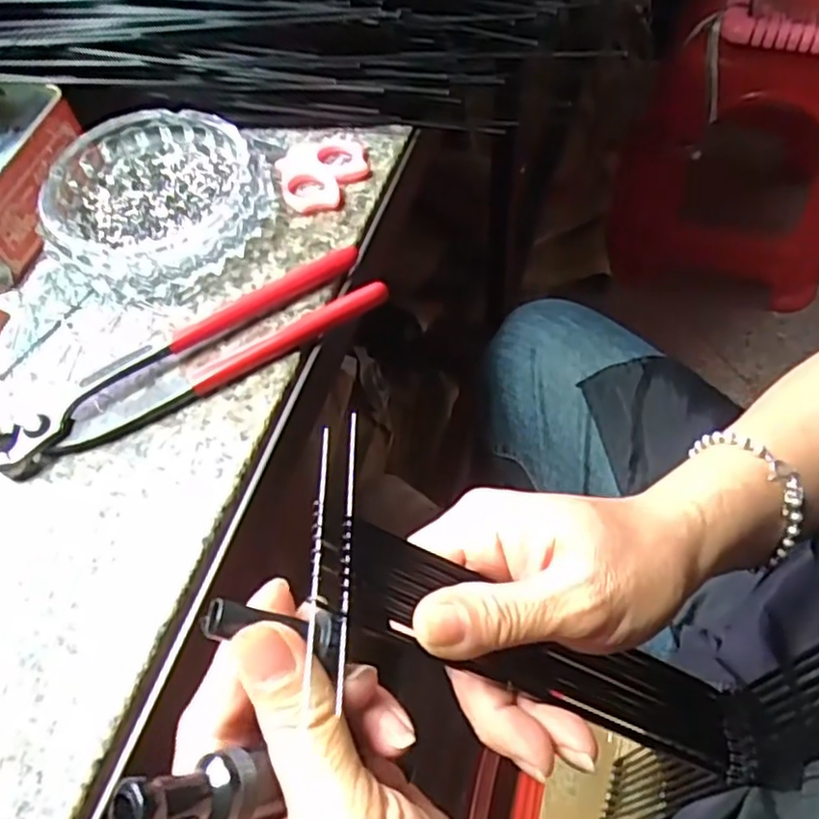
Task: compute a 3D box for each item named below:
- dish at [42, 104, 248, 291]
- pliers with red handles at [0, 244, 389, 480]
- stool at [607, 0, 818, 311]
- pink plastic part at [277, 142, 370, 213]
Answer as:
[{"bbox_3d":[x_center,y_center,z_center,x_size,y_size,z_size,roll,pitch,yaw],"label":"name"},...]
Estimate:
[{"bbox_3d":[-0.141,-0.118,0.388,0.106,0.032,0.114,-2,58,3],"label":"dish"},{"bbox_3d":[-0.107,-0.029,0.347,0.194,0.015,0.048,-25,60,-11],"label":"pliers with red handles"},{"bbox_3d":[0.538,-0.454,1.138,0.333,0.490,0.333,5,59,8],"label":"stool"},{"bbox_3d":[-0.050,-0.139,0.410,0.051,0.008,0.058,-15,58,-5],"label":"pink plastic part"}]

